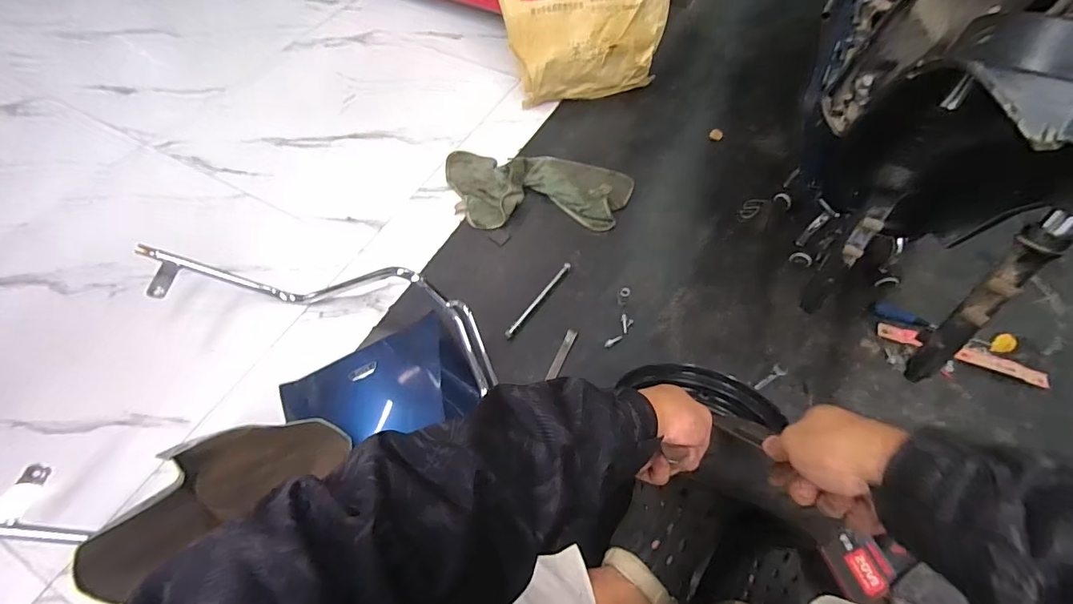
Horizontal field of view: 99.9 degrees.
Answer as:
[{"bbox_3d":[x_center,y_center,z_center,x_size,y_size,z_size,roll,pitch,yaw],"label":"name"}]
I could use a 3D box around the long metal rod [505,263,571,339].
[{"bbox_3d":[0.005,-0.008,1.022,0.015,0.013,0.234,33,67,17],"label":"long metal rod"}]

